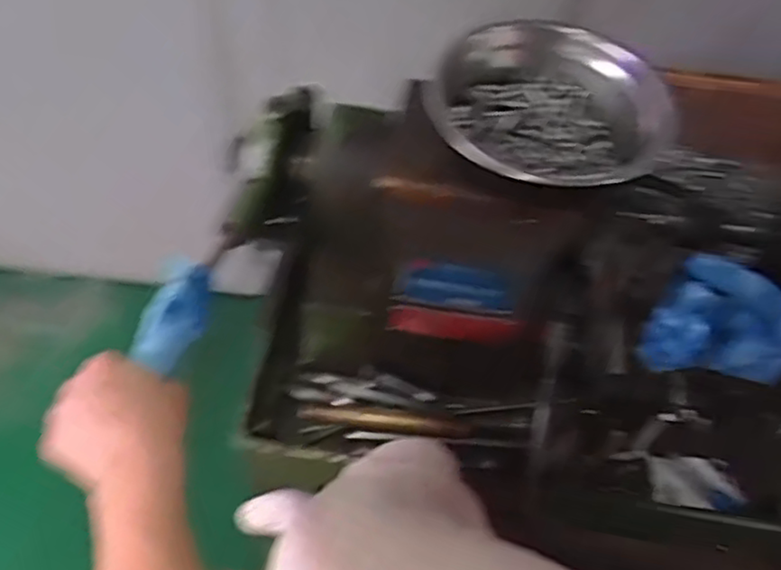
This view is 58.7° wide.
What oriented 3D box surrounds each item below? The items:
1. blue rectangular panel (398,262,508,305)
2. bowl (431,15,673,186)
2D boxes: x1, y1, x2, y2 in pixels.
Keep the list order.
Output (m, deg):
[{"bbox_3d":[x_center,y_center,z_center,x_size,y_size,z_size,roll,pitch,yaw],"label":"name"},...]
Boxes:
[{"bbox_3d":[0.054,-0.001,0.593,0.088,0.040,0.010,7,55,1],"label":"blue rectangular panel"},{"bbox_3d":[0.108,-0.123,0.505,0.169,0.050,0.158,2,55,-3],"label":"bowl"}]

